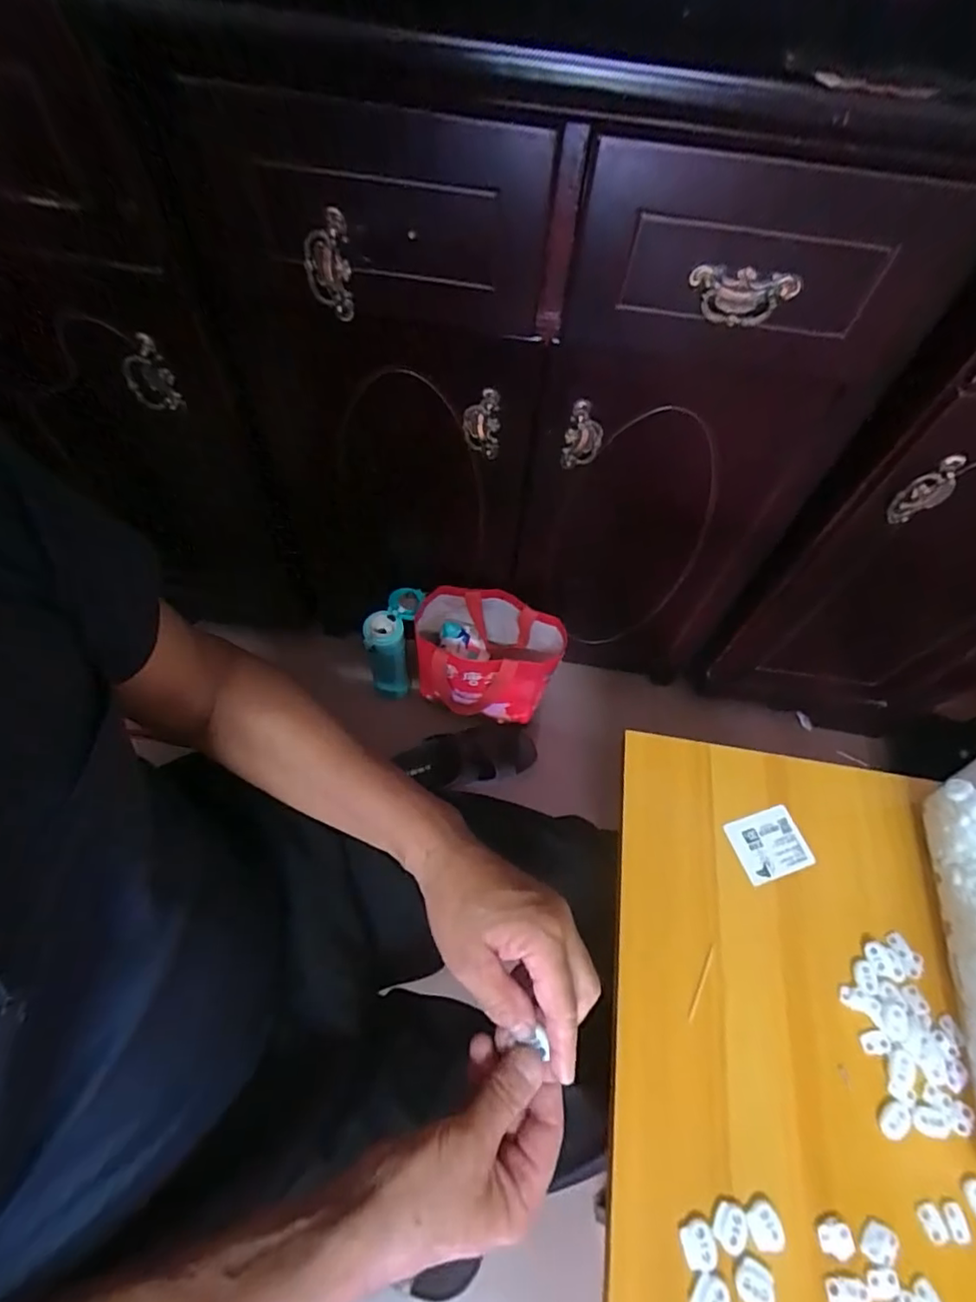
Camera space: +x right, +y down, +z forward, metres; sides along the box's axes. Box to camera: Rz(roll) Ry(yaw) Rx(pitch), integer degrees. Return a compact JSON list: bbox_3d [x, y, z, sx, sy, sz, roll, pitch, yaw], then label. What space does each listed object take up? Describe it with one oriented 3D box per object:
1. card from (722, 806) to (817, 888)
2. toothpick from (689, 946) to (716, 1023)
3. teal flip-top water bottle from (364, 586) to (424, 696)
[{"bbox_3d":[0.228,0.157,0.470,0.057,0.004,0.049,-17,64,-8],"label":"card"},{"bbox_3d":[0.157,0.241,0.421,0.004,0.004,0.054,28,62,11],"label":"toothpick"},{"bbox_3d":[-0.157,-0.002,0.975,0.065,0.208,0.123,17,60,5],"label":"teal flip-top water bottle"}]

